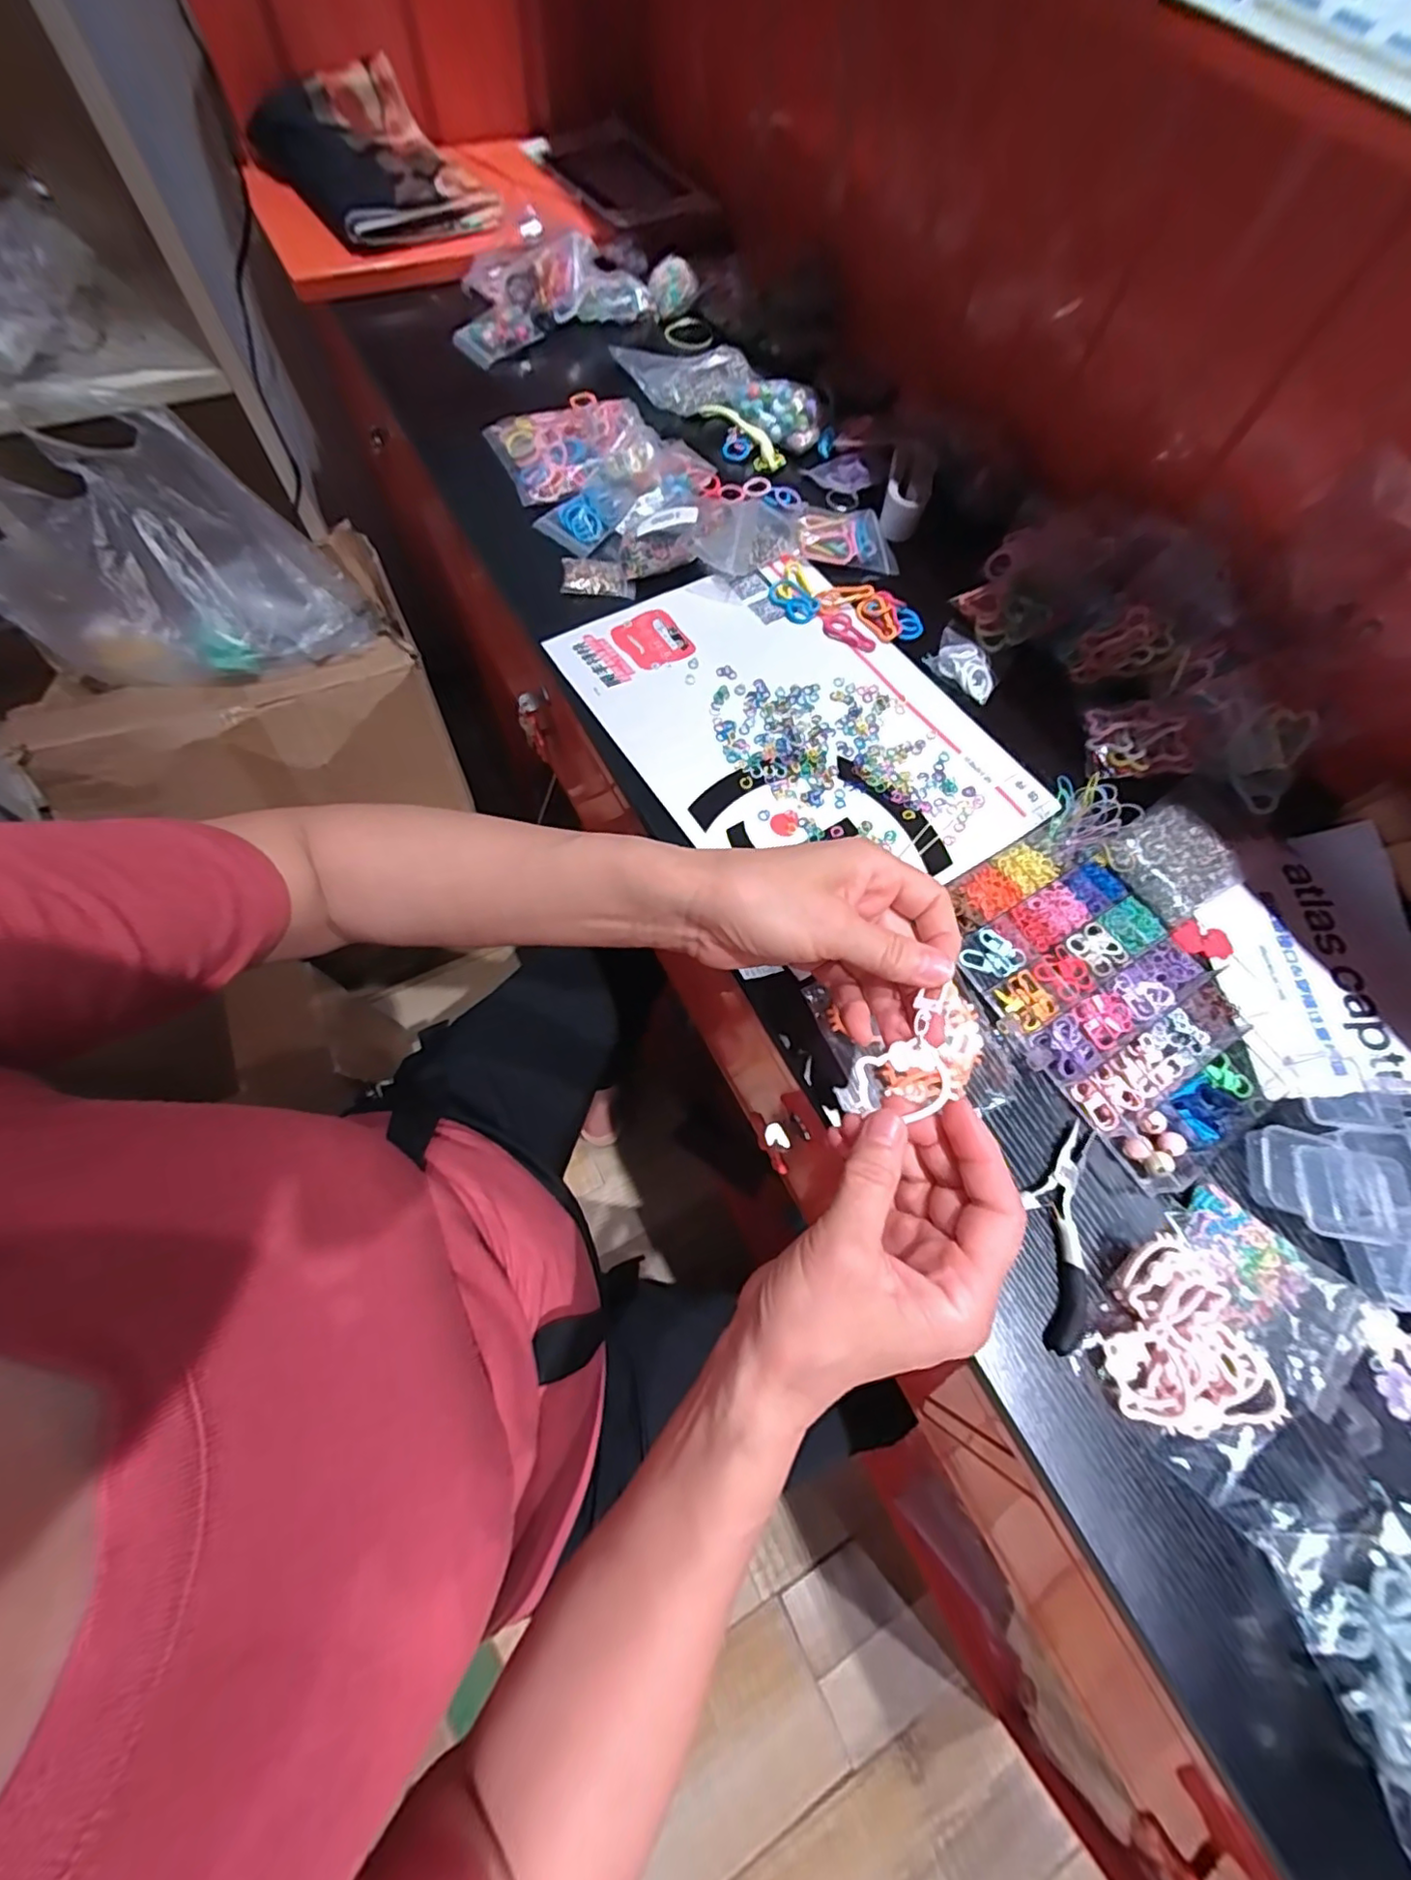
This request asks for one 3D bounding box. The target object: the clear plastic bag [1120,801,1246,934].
[{"bbox_3d":[0.329,-0.056,0.425,0.091,0.009,0.067,-31,72,-14],"label":"clear plastic bag"}]

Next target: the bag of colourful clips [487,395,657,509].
[{"bbox_3d":[-0.116,-0.454,0.555,0.141,0.025,0.118,-21,70,-10],"label":"bag of colourful clips"}]

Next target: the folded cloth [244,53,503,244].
[{"bbox_3d":[-0.382,-0.898,0.707,0.182,0.068,0.300,-35,74,-17],"label":"folded cloth"}]

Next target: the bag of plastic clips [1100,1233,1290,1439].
[{"bbox_3d":[0.234,0.201,0.307,0.073,0.023,0.089,-17,69,-9],"label":"bag of plastic clips"}]

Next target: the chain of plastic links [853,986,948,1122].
[{"bbox_3d":[0.088,0.050,0.275,0.038,0.005,0.056,0,80,27],"label":"chain of plastic links"}]

